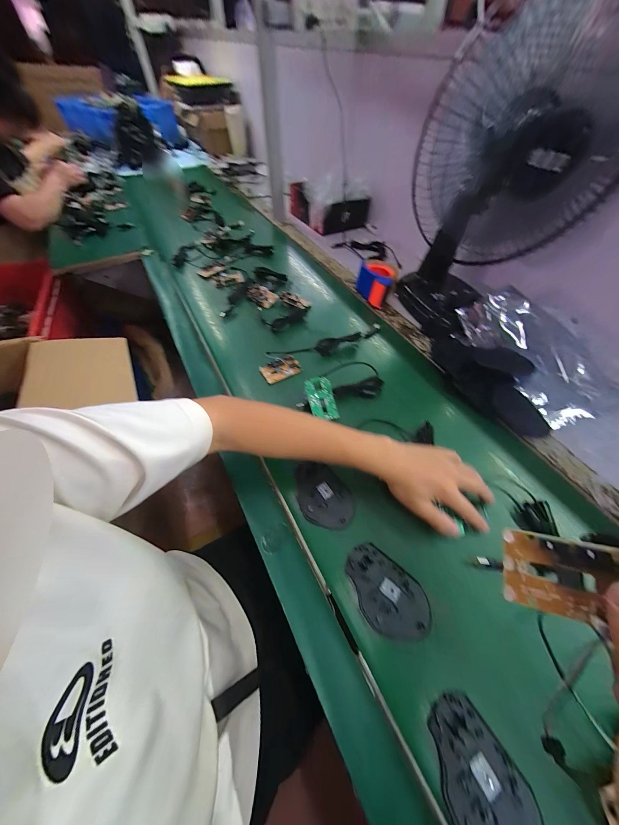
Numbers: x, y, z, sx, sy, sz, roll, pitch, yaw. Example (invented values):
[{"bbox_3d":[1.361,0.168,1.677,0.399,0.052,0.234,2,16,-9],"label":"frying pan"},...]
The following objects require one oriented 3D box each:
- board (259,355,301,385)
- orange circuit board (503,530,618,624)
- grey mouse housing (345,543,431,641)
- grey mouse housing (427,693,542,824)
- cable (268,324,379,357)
[{"bbox_3d":[-0.059,-0.088,0.541,0.076,0.015,0.046,-29,60,-18],"label":"board"},{"bbox_3d":[0.152,0.098,0.157,0.057,0.011,0.045,-5,86,39],"label":"orange circuit board"},{"bbox_3d":[0.093,0.223,0.323,0.109,0.006,0.073,35,62,22],"label":"grey mouse housing"},{"bbox_3d":[0.157,0.342,0.240,0.076,0.006,0.110,-30,60,-19],"label":"grey mouse housing"},{"bbox_3d":[0.043,-0.150,0.578,0.268,0.024,0.049,-17,57,-11],"label":"cable"}]

